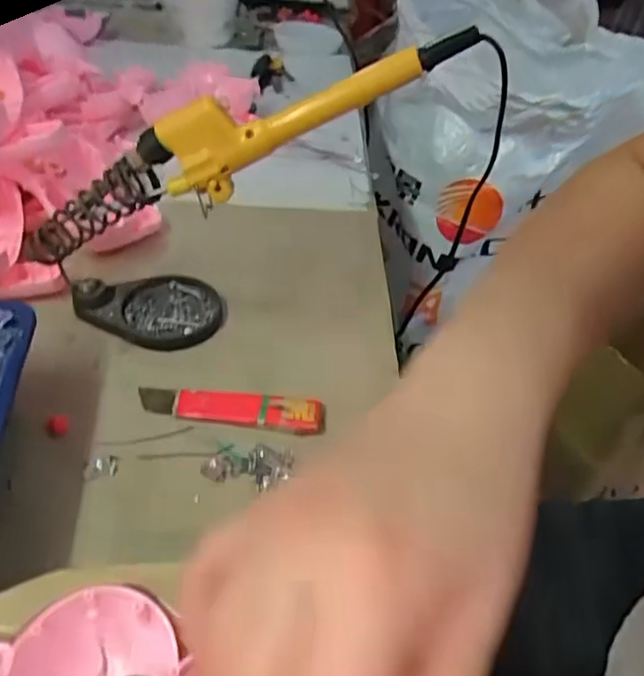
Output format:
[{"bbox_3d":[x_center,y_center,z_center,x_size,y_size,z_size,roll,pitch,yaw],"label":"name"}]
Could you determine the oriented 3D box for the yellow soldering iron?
[{"bbox_3d":[-0.057,-0.106,0.333,0.282,0.047,0.024,-20,42,14],"label":"yellow soldering iron"}]

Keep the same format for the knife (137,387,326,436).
[{"bbox_3d":[-0.053,0.039,0.349,0.107,0.012,0.021,8,44,3],"label":"knife"}]

